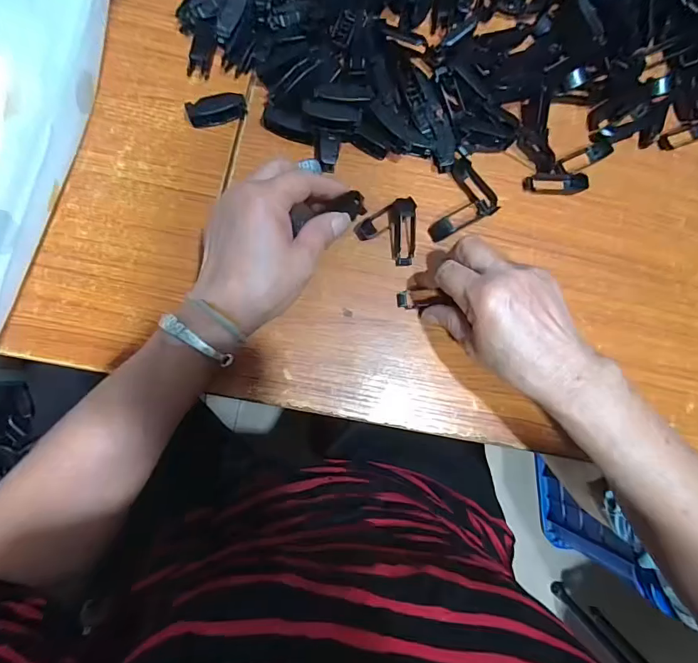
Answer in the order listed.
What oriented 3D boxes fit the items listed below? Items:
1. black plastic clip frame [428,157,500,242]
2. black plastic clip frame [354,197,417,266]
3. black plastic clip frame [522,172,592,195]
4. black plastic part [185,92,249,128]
[{"bbox_3d":[0.095,-0.115,0.378,0.070,0.012,0.056,-37,88,-9],"label":"black plastic clip frame"},{"bbox_3d":[0.043,-0.090,0.364,0.053,0.016,0.057,42,81,0],"label":"black plastic clip frame"},{"bbox_3d":[0.194,-0.138,0.393,0.059,0.009,0.020,-2,83,-7],"label":"black plastic clip frame"},{"bbox_3d":[-0.113,-0.191,0.363,0.050,0.013,0.019,-20,86,-8],"label":"black plastic part"}]

